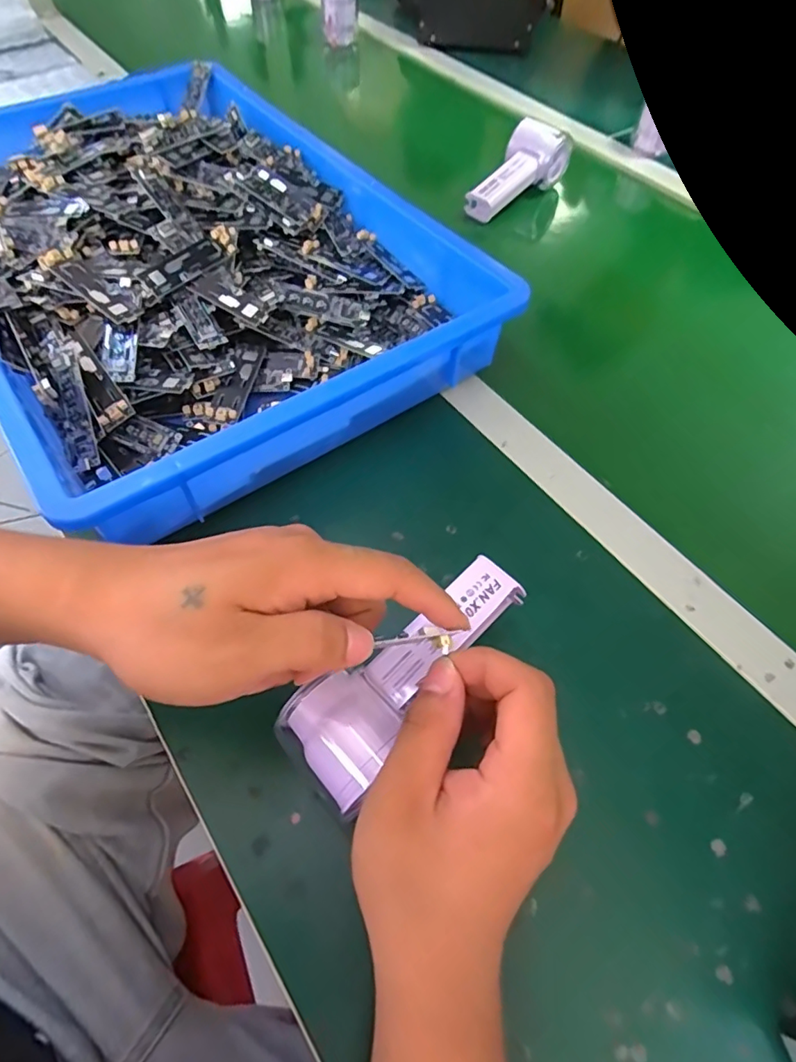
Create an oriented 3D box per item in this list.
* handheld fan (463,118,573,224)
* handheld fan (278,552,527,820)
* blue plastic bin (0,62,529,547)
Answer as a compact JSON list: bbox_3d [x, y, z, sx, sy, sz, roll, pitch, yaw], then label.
[{"bbox_3d":[0.137,-0.412,0.611,0.065,0.050,0.148,34,64,18],"label":"handheld fan"},{"bbox_3d":[0.009,0.077,0.289,0.147,0.062,0.056,-40,67,-18],"label":"handheld fan"},{"bbox_3d":[-0.200,-0.262,0.493,0.364,0.084,0.559,-31,64,-18],"label":"blue plastic bin"}]

